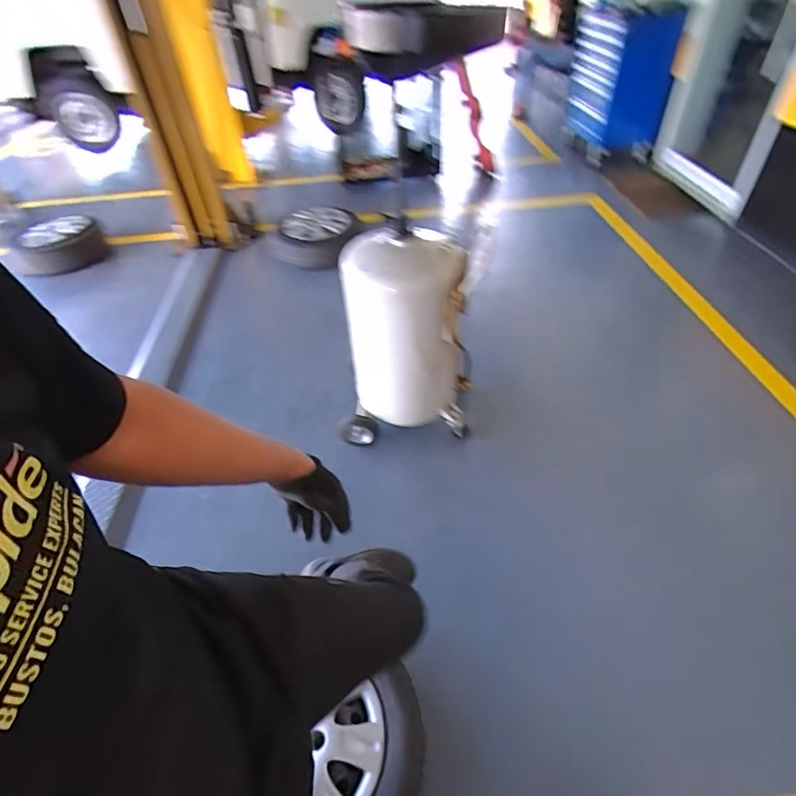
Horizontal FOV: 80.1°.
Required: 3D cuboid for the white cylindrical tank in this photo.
[{"bbox_3d":[0.010,-0.198,1.698,0.441,0.739,0.394,-1,45,4],"label":"white cylindrical tank"}]

